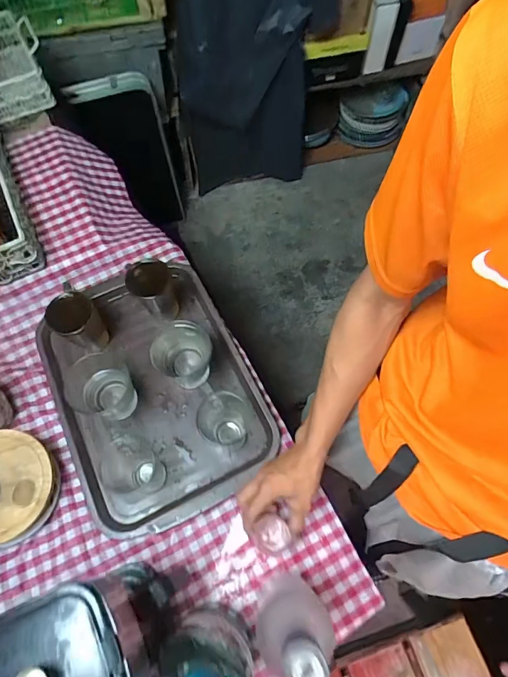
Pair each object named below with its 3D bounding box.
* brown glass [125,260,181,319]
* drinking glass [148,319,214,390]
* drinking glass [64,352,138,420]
[{"bbox_3d":[-0.164,-0.072,0.700,0.069,0.106,0.079,-26,68,-9],"label":"brown glass"},{"bbox_3d":[-0.113,0.027,0.664,0.087,0.079,0.091,-1,66,2],"label":"drinking glass"},{"bbox_3d":[-0.238,0.074,0.655,0.085,0.088,0.083,3,66,4],"label":"drinking glass"}]

